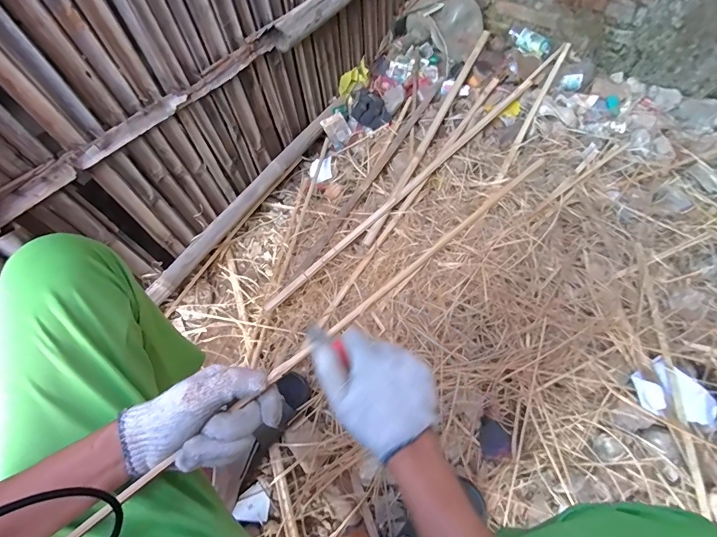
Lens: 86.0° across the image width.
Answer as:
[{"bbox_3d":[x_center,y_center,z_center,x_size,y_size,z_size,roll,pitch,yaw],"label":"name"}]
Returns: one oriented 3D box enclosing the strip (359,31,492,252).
[{"bbox_3d":[0.220,-0.419,1.110,0.035,0.028,0.874,23,63,16],"label":"strip"}]

